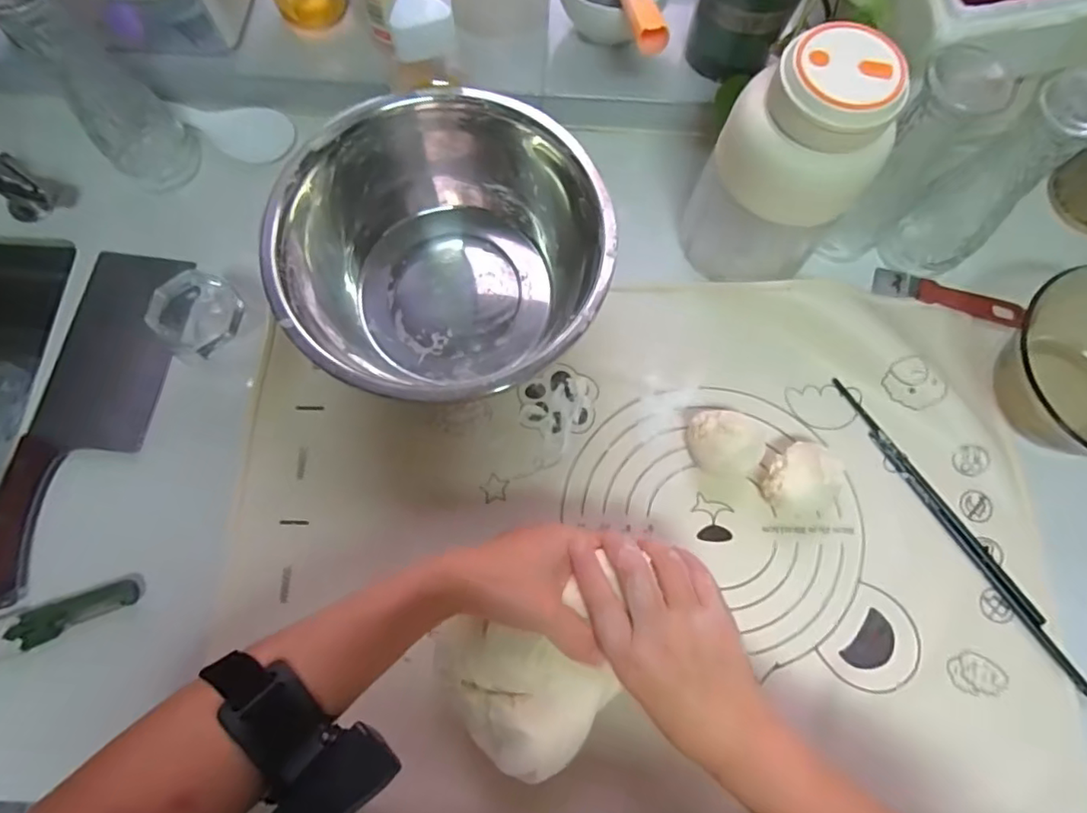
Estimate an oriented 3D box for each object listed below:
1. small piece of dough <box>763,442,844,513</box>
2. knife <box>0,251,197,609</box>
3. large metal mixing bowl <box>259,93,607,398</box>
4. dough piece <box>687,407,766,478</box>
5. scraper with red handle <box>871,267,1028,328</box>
[{"bbox_3d":[0.203,0.061,0.449,0.054,0.047,0.055,0,73,0],"label":"small piece of dough"},{"bbox_3d":[-0.371,0.003,0.468,0.089,0.028,0.303,5,75,0],"label":"knife"},{"bbox_3d":[-0.075,-0.113,0.464,0.245,0.102,0.243,0,73,0],"label":"large metal mixing bowl"},{"bbox_3d":[0.147,0.029,0.458,0.052,0.044,0.053,0,75,-1],"label":"dough piece"},{"bbox_3d":[0.368,-0.099,0.522,0.127,0.018,0.025,20,75,5],"label":"scraper with red handle"}]

